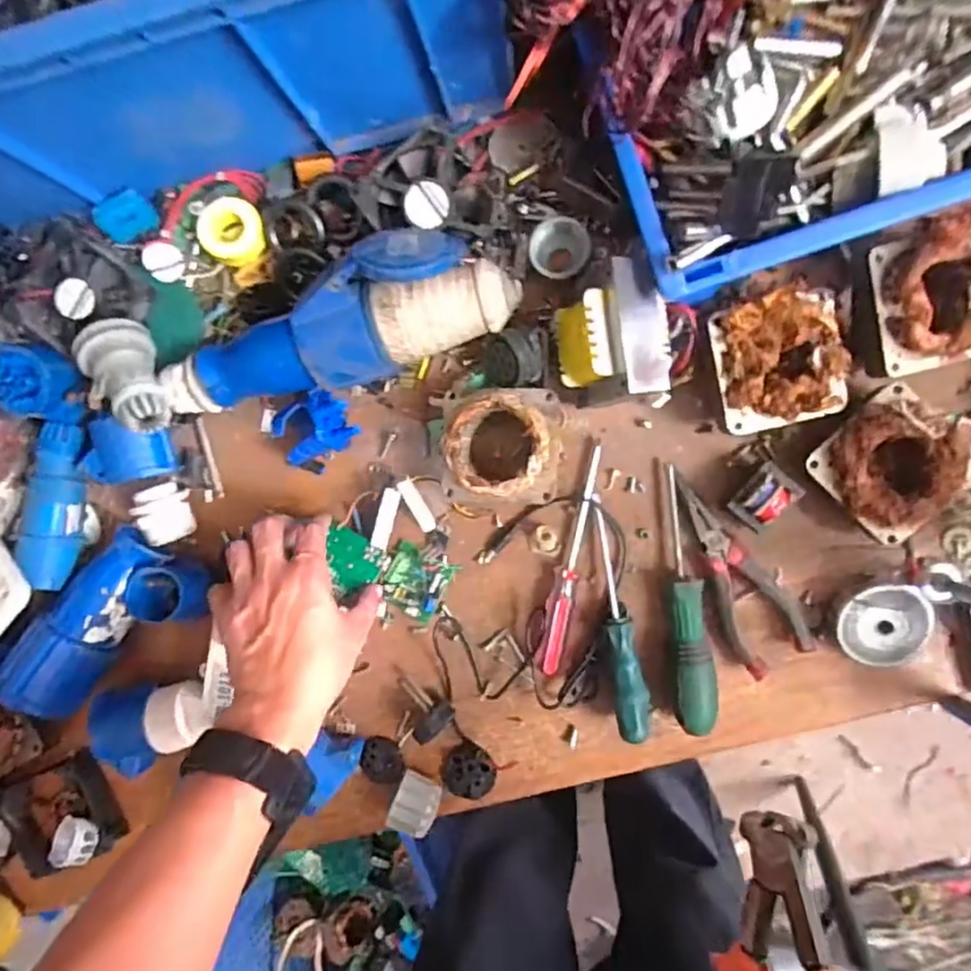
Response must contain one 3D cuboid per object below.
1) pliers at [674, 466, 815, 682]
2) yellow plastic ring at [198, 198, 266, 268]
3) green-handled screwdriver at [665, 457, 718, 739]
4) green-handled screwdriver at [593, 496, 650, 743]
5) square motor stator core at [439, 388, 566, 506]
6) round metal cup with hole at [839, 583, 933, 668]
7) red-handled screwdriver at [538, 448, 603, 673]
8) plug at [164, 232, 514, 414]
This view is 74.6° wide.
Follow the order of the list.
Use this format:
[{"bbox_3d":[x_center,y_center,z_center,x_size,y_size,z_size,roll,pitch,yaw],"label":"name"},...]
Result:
[{"bbox_3d":[0.175,0.060,0.460,0.051,0.023,0.149,-31,86,7],"label":"pliers"},{"bbox_3d":[-0.188,-0.190,0.479,0.047,0.014,0.047,-1,102,-5],"label":"yellow plastic ring"},{"bbox_3d":[0.145,0.081,0.458,0.028,0.024,0.185,-5,89,8],"label":"green-handled screwdriver"},{"bbox_3d":[0.097,0.096,0.464,0.024,0.024,0.171,-8,83,8],"label":"green-handled screwdriver"},{"bbox_3d":[0.010,-0.027,0.456,0.083,0.058,0.081,2,90,8],"label":"square motor stator core"},{"bbox_3d":[0.275,0.095,0.438,0.060,0.020,0.060,2,108,7],"label":"round metal cup with hole"},{"bbox_3d":[0.062,0.055,0.473,0.018,0.014,0.168,10,92,8],"label":"red-handled screwdriver"},{"bbox_3d":[-0.107,-0.101,0.446,0.258,0.070,0.080,-23,87,8],"label":"plug"}]

